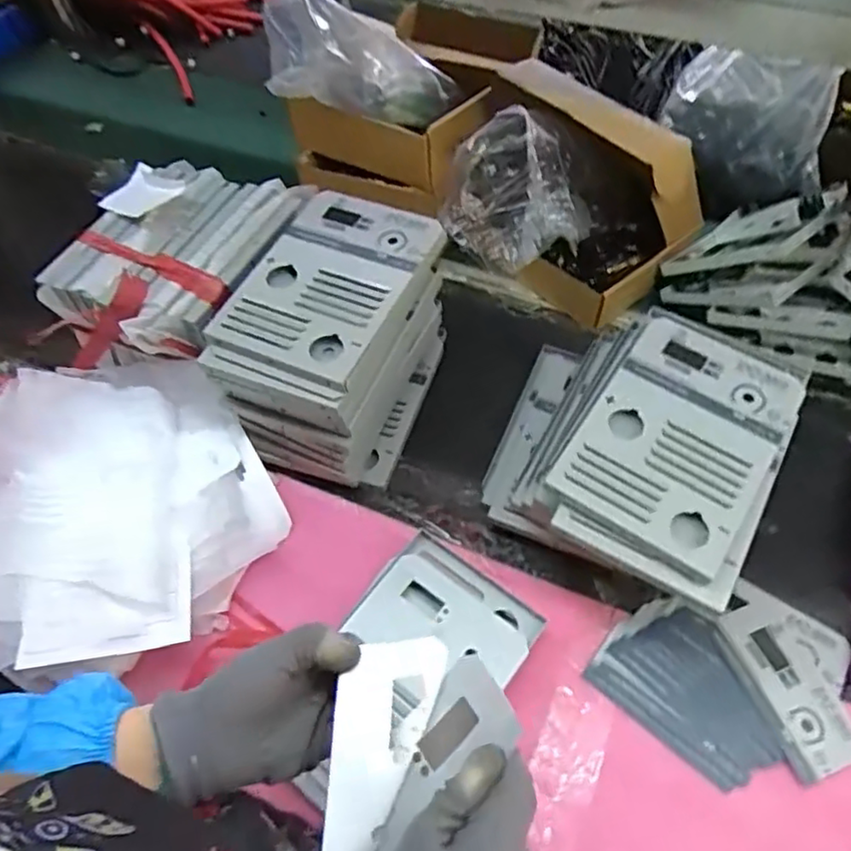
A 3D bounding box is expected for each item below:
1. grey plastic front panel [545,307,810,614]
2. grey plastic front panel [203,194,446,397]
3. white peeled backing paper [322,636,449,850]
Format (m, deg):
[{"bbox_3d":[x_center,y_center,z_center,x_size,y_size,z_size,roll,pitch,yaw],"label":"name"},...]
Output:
[{"bbox_3d":[0.227,0.017,0.584,0.161,0.034,0.234,28,63,19],"label":"grey plastic front panel"},{"bbox_3d":[-0.094,-0.143,0.648,0.163,0.018,0.228,19,61,14],"label":"grey plastic front panel"},{"bbox_3d":[-0.033,0.201,0.398,0.055,0.014,0.146,13,64,11],"label":"white peeled backing paper"}]

